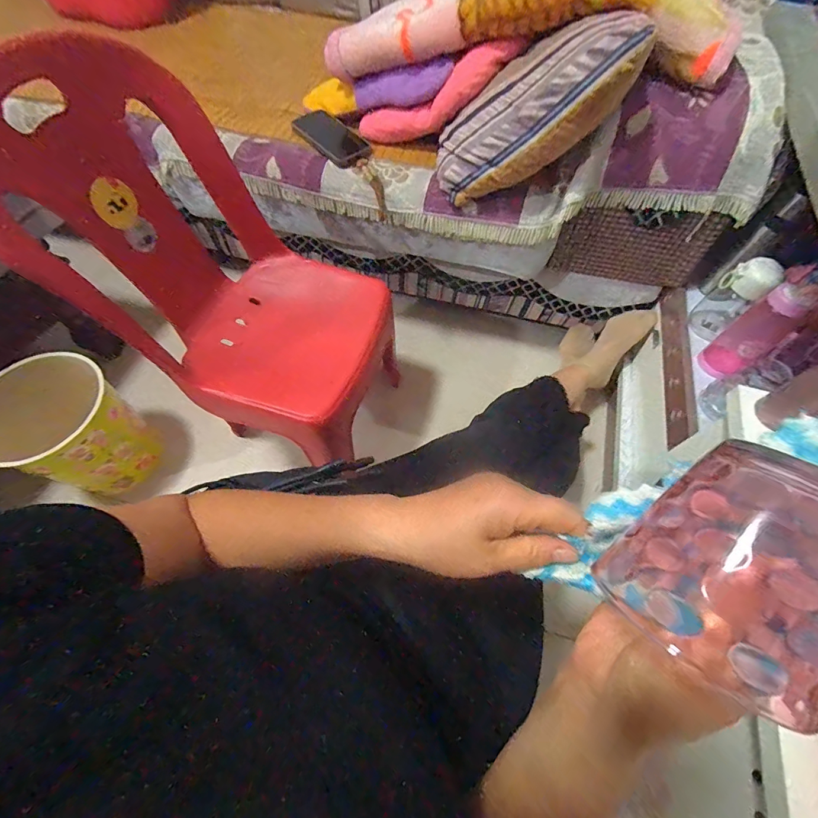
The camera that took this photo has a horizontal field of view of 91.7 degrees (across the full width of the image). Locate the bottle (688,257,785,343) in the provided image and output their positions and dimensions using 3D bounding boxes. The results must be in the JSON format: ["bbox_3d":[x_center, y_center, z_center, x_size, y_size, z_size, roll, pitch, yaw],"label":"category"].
[{"bbox_3d":[0.577,-0.196,0.712,0.063,0.162,0.070,-38,69,-19],"label":"bottle"}]

